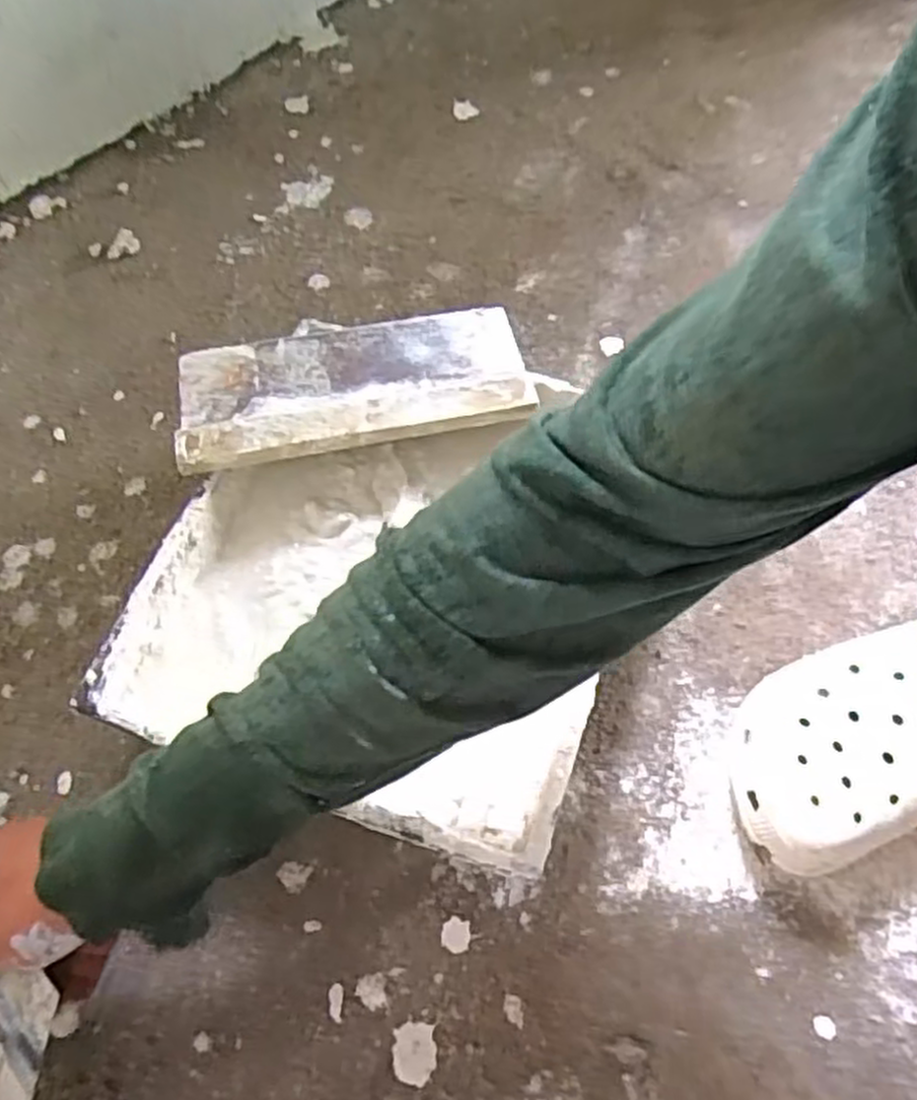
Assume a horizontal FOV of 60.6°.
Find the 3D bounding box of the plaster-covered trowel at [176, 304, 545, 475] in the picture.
[{"bbox_3d":[-0.076,-0.123,0.563,0.242,0.021,0.115,-13,59,-2],"label":"plaster-covered trowel"}]

